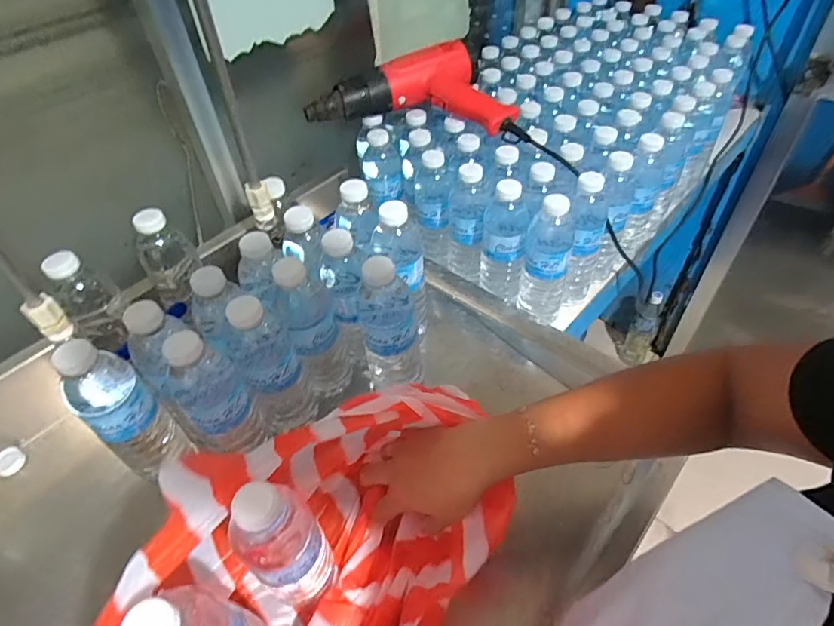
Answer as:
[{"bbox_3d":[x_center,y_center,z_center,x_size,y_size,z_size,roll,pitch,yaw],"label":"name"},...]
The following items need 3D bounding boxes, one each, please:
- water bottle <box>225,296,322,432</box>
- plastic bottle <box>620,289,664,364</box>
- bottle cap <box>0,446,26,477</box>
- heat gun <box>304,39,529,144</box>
[{"bbox_3d":[-0.154,0.059,0.519,0.065,0.195,0.060,-24,50,-17],"label":"water bottle"},{"bbox_3d":[0.723,0.048,1.572,0.073,0.272,0.074,16,50,18],"label":"plastic bottle"},{"bbox_3d":[-0.478,0.174,0.578,0.028,0.016,0.032,17,51,19],"label":"bottle cap"},{"bbox_3d":[-0.008,-0.306,0.717,0.304,0.092,0.138,-3,47,2],"label":"heat gun"}]

